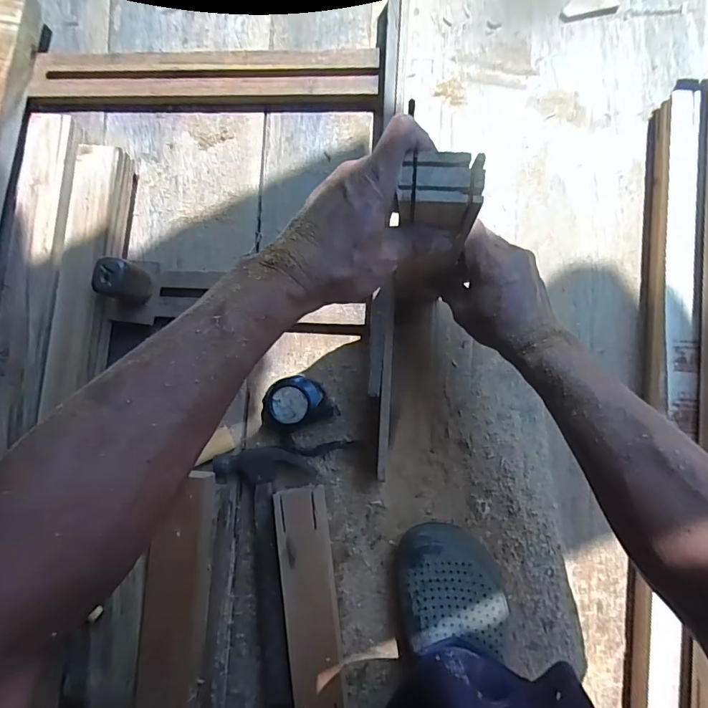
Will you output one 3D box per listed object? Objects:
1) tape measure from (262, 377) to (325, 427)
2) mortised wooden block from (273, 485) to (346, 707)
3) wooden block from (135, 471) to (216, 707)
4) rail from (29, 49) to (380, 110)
[{"bbox_3d":[-0.066,0.052,0.501,0.052,0.041,0.059,44,89,7],"label":"tape measure"},{"bbox_3d":[-0.045,0.271,0.481,0.050,0.031,0.249,-7,84,3],"label":"mortised wooden block"},{"bbox_3d":[-0.182,0.251,0.463,0.053,0.035,0.259,4,88,6],"label":"wooden block"},{"bbox_3d":[-0.183,-0.336,0.555,0.420,0.021,0.063,2,85,4],"label":"rail"}]

